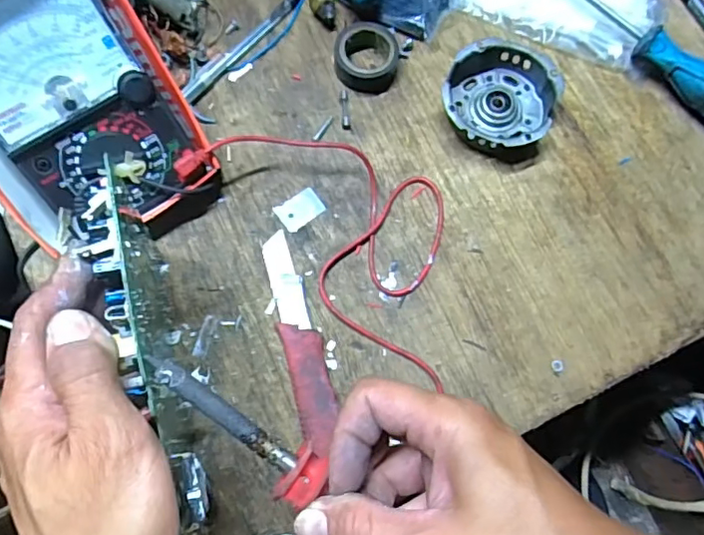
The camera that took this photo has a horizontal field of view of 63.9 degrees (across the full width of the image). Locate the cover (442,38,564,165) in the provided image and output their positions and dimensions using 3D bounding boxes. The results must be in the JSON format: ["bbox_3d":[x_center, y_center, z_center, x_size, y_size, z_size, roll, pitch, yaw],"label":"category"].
[{"bbox_3d":[0.112,-0.127,0.427,0.083,0.031,0.080,0,77,-1],"label":"cover"}]

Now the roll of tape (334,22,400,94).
[{"bbox_3d":[0.011,-0.163,0.436,0.049,0.020,0.045,16,77,3],"label":"roll of tape"}]

